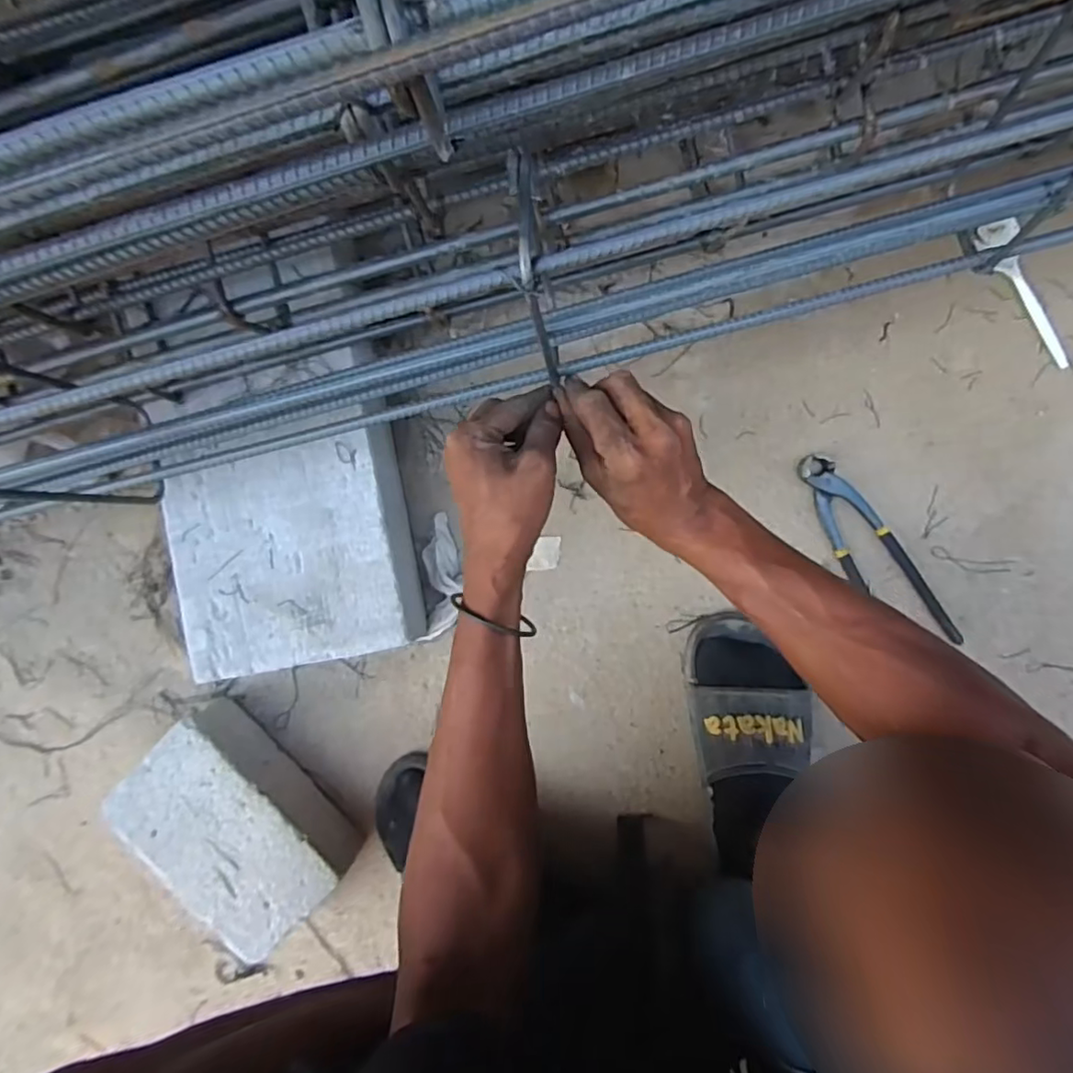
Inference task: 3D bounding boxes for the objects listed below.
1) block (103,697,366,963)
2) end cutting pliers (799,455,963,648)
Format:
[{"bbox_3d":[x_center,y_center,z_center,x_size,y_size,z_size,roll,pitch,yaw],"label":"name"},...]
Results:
[{"bbox_3d":[-0.279,0.271,0.568,0.197,0.078,0.135,43,94,3],"label":"block"},{"bbox_3d":[0.308,0.016,0.551,0.055,0.009,0.210,-33,89,5],"label":"end cutting pliers"}]

